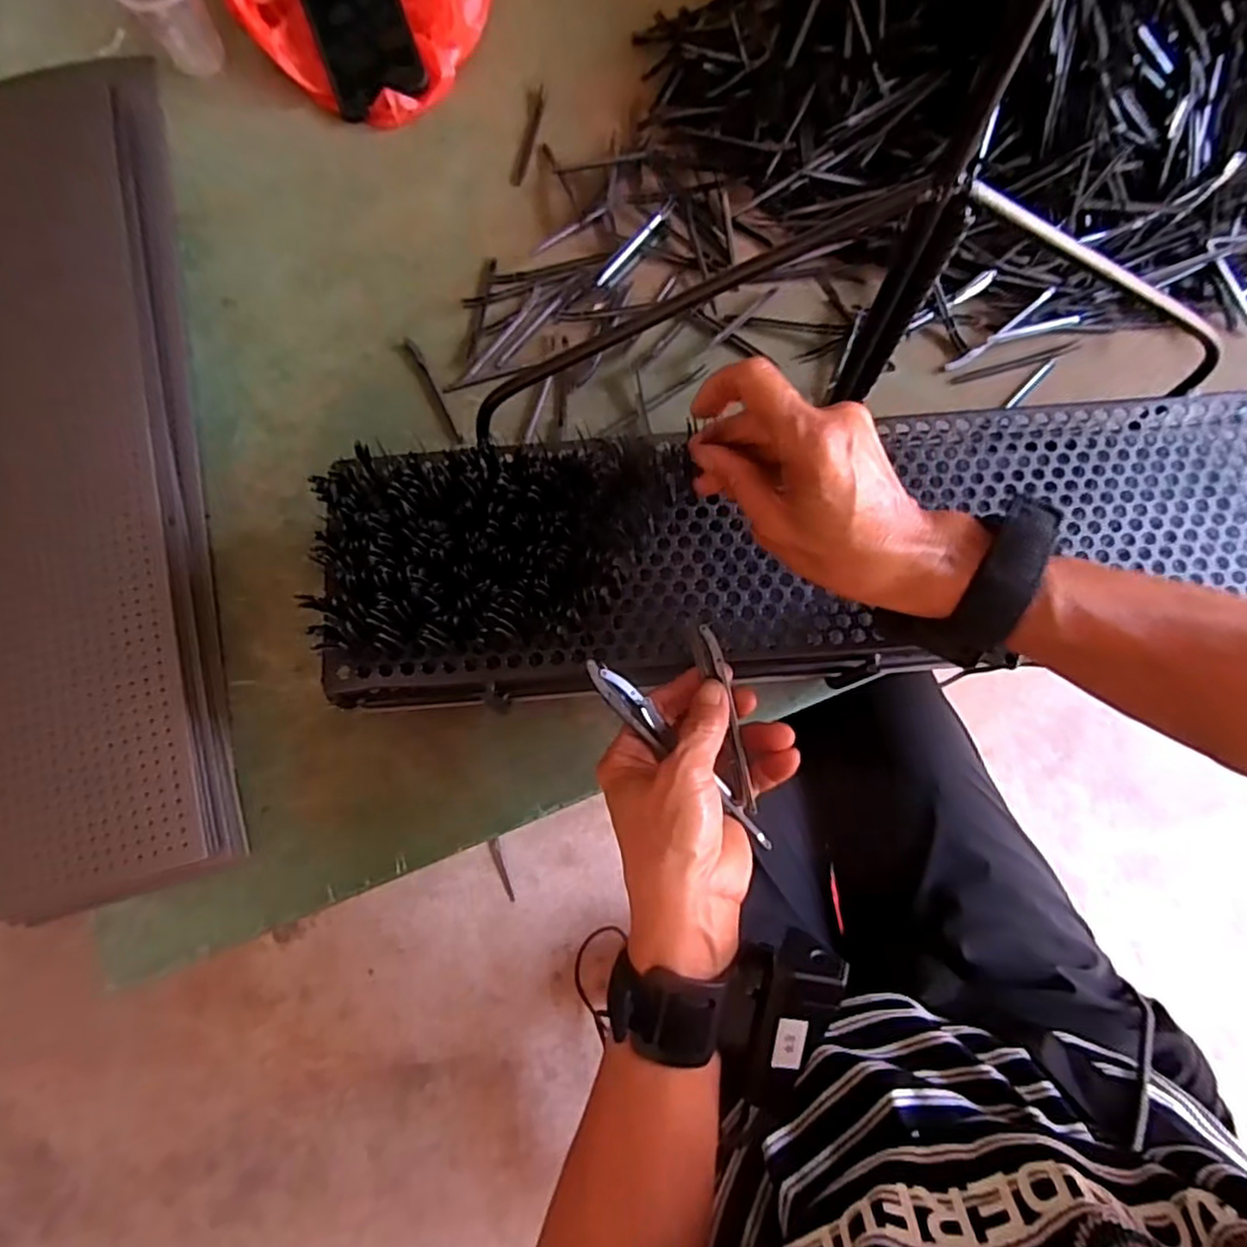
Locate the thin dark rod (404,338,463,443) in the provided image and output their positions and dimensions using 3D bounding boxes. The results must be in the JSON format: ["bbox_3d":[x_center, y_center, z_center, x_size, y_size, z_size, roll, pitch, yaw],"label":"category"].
[{"bbox_3d":[-0.144,-0.179,0.518,0.007,0.004,0.097,-27,78,-5],"label":"thin dark rod"}]

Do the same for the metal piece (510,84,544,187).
[{"bbox_3d":[-0.080,-0.407,0.568,0.014,0.004,0.101,7,78,3],"label":"metal piece"}]

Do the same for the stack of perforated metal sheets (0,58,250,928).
[{"bbox_3d":[-0.396,-0.147,0.489,0.160,0.052,0.669,-16,78,-3],"label":"stack of perforated metal sheets"}]

